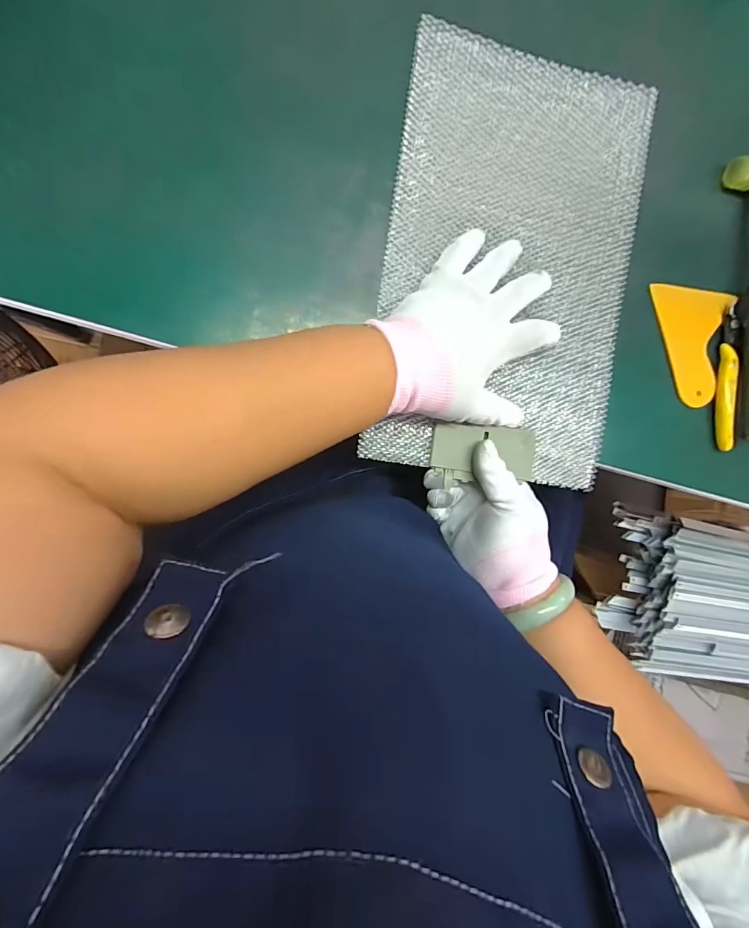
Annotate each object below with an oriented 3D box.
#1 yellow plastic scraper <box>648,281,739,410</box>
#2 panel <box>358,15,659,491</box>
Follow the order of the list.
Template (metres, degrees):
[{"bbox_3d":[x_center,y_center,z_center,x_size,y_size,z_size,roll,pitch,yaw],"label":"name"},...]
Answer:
[{"bbox_3d":[0.275,-0.102,0.377,0.071,0.007,0.100,1,92,-8],"label":"yellow plastic scraper"},{"bbox_3d":[0.109,-0.154,0.348,0.198,0.011,0.325,7,92,-8],"label":"panel"}]

